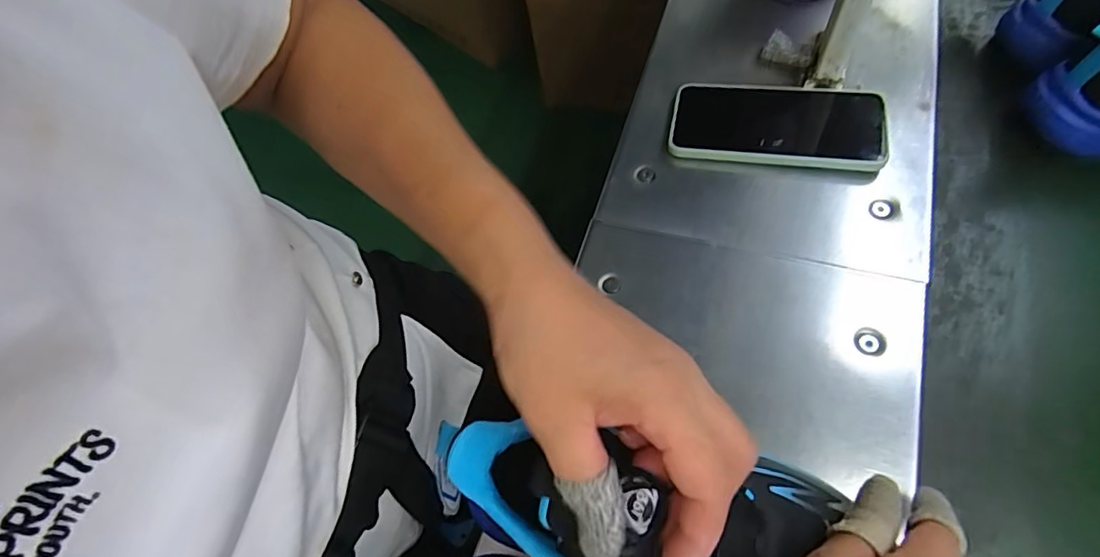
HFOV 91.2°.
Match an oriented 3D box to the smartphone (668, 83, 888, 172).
[{"bbox_3d":[0.181,-0.125,0.436,0.158,0.012,0.081,7,60,12],"label":"smartphone"}]

